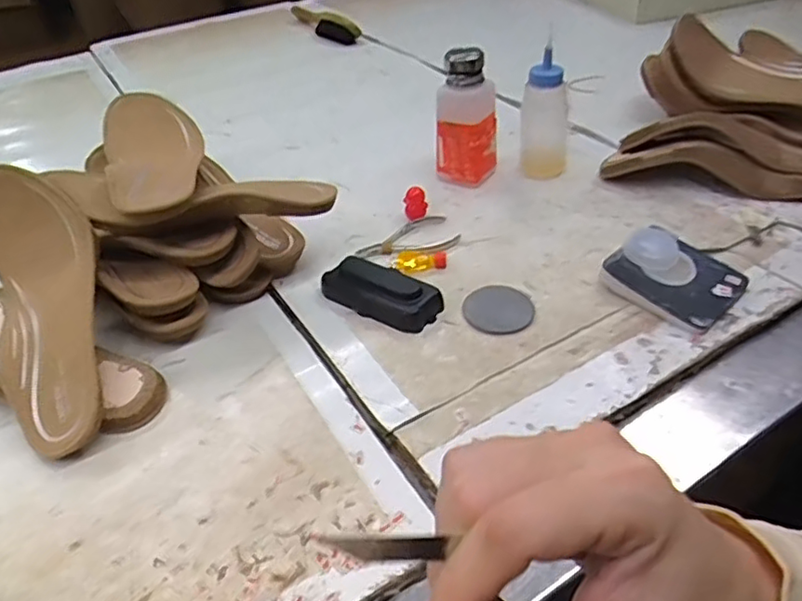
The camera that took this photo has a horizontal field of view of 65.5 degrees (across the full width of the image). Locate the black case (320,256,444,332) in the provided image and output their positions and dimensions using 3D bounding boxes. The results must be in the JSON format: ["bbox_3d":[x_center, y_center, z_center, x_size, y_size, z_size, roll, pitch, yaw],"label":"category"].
[{"bbox_3d":[-0.017,-0.009,0.545,0.105,0.023,0.053,25,48,31],"label":"black case"}]

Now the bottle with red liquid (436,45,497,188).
[{"bbox_3d":[0.073,-0.193,0.672,0.058,0.142,0.048,-30,46,-27],"label":"bottle with red liquid"}]

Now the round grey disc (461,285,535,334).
[{"bbox_3d":[0.083,0.006,0.529,0.059,0.004,0.060,-3,40,2],"label":"round grey disc"}]

